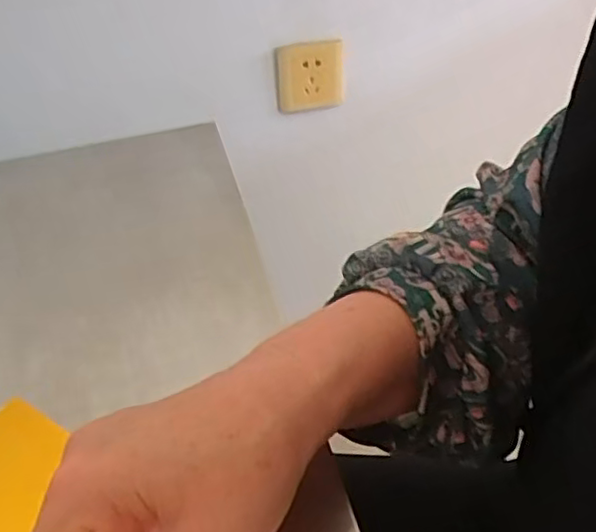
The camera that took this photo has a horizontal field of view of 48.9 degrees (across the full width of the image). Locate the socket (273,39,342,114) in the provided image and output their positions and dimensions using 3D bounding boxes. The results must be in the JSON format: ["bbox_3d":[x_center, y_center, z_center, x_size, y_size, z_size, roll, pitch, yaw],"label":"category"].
[{"bbox_3d":[0.016,-0.248,0.860,0.089,0.091,0.012,-9,41,-14],"label":"socket"}]

